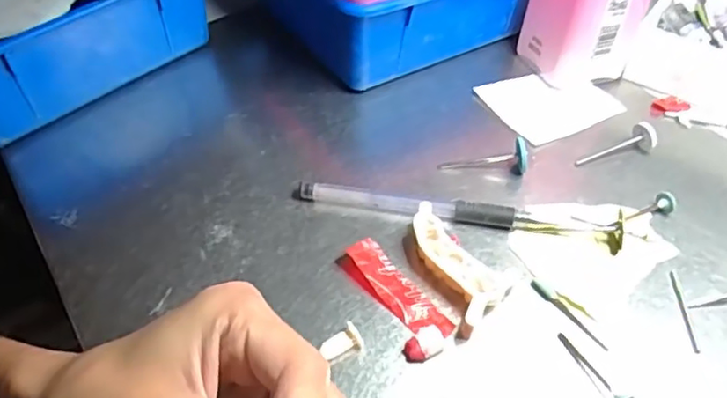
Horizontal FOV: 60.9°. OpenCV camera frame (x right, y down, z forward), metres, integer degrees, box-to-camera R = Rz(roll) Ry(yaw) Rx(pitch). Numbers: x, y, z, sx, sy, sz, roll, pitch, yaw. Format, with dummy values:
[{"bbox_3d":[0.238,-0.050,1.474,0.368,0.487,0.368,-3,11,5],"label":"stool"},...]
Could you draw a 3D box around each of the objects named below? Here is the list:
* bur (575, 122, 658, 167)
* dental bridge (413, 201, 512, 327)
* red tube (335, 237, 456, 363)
[{"bbox_3d":[0.146,-0.030,0.357,0.049,0.017,0.014,-18,49,-16],"label":"bur"},{"bbox_3d":[0.042,0.030,0.292,0.025,0.016,0.065,-22,51,-19],"label":"dental bridge"},{"bbox_3d":[0.015,0.044,0.285,0.025,0.010,0.066,-26,52,-22],"label":"red tube"}]

